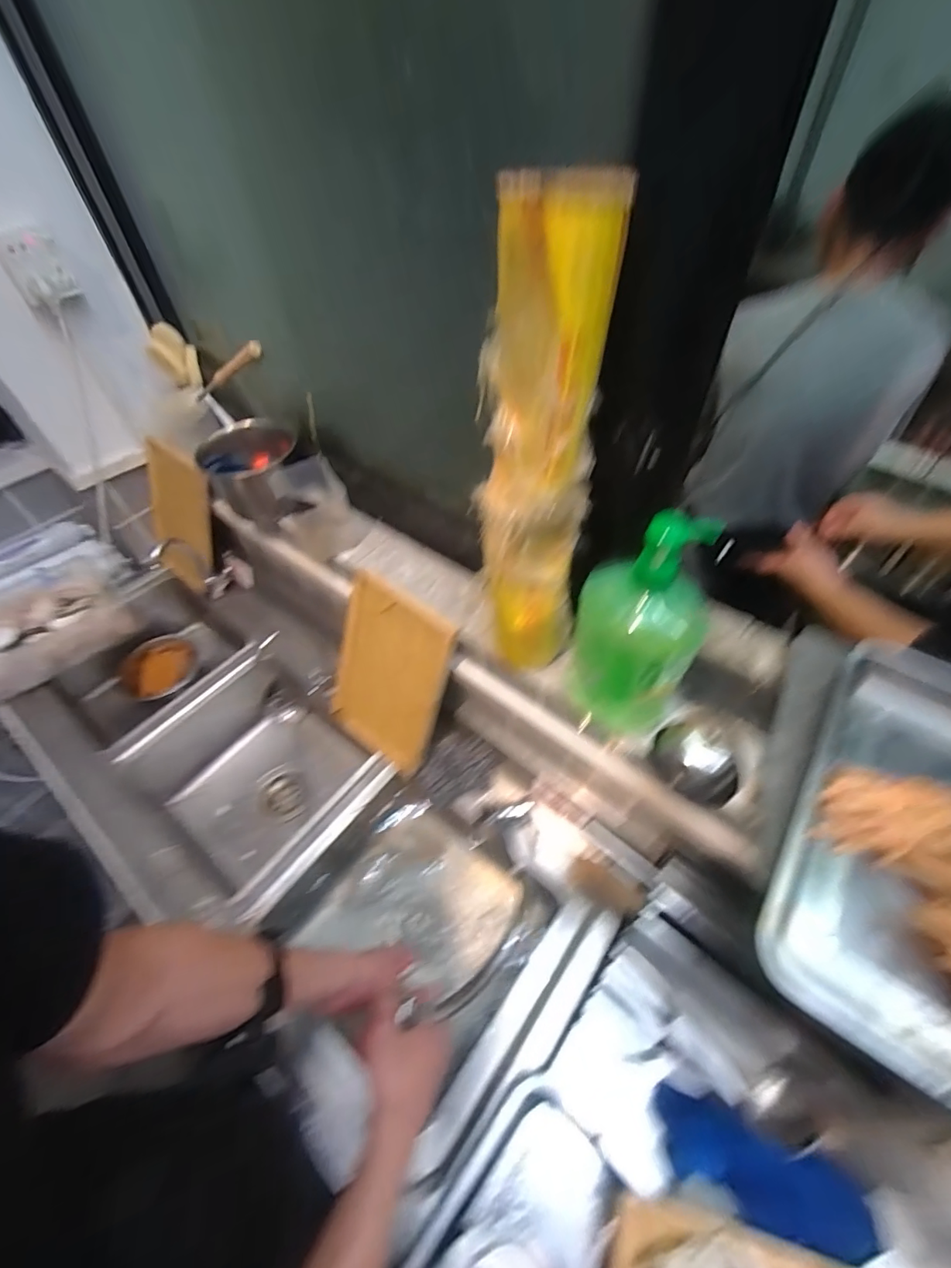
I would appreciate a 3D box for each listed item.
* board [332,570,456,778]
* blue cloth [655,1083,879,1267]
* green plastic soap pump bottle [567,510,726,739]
[{"bbox_3d":[-0.143,0.062,0.771,0.208,0.283,0.023,32,32,28],"label":"board"},{"bbox_3d":[0.289,0.540,0.490,0.207,0.053,0.081,19,51,16],"label":"blue cloth"},{"bbox_3d":[0.162,0.004,0.495,0.115,0.278,0.089,9,49,8],"label":"green plastic soap pump bottle"}]

